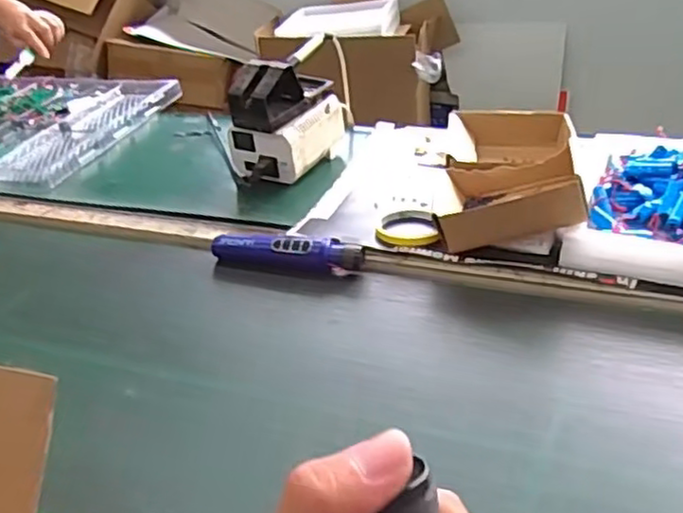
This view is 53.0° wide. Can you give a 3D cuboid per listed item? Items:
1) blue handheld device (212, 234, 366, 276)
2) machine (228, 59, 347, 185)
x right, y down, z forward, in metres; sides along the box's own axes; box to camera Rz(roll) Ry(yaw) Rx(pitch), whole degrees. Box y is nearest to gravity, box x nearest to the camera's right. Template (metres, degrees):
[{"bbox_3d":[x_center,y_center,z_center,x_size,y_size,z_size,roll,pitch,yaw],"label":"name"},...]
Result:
[{"bbox_3d":[-0.059,-0.008,0.829,0.208,0.044,0.044,7,33,16],"label":"blue handheld device"},{"bbox_3d":[-0.083,-0.209,1.021,0.115,0.155,0.177,16,38,29],"label":"machine"}]

